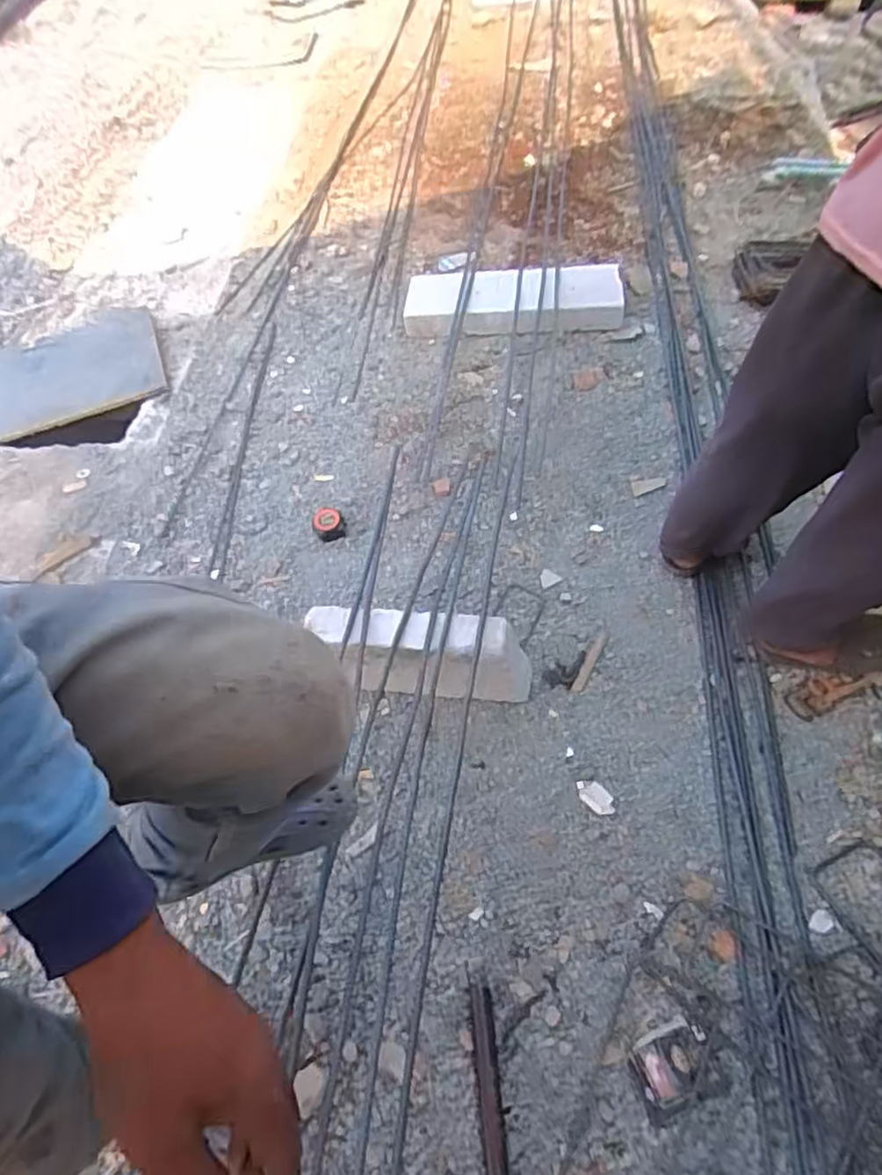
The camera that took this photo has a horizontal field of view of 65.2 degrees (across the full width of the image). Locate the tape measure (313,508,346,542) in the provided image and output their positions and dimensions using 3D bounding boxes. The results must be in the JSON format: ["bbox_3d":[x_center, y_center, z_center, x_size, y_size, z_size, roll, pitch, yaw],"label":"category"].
[{"bbox_3d":[-0.240,-0.136,1.481,0.065,0.038,0.065,-17,54,-9],"label":"tape measure"}]

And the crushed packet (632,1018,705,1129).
[{"bbox_3d":[0.305,0.633,0.901,0.095,0.006,0.102,-10,53,-3],"label":"crushed packet"}]

